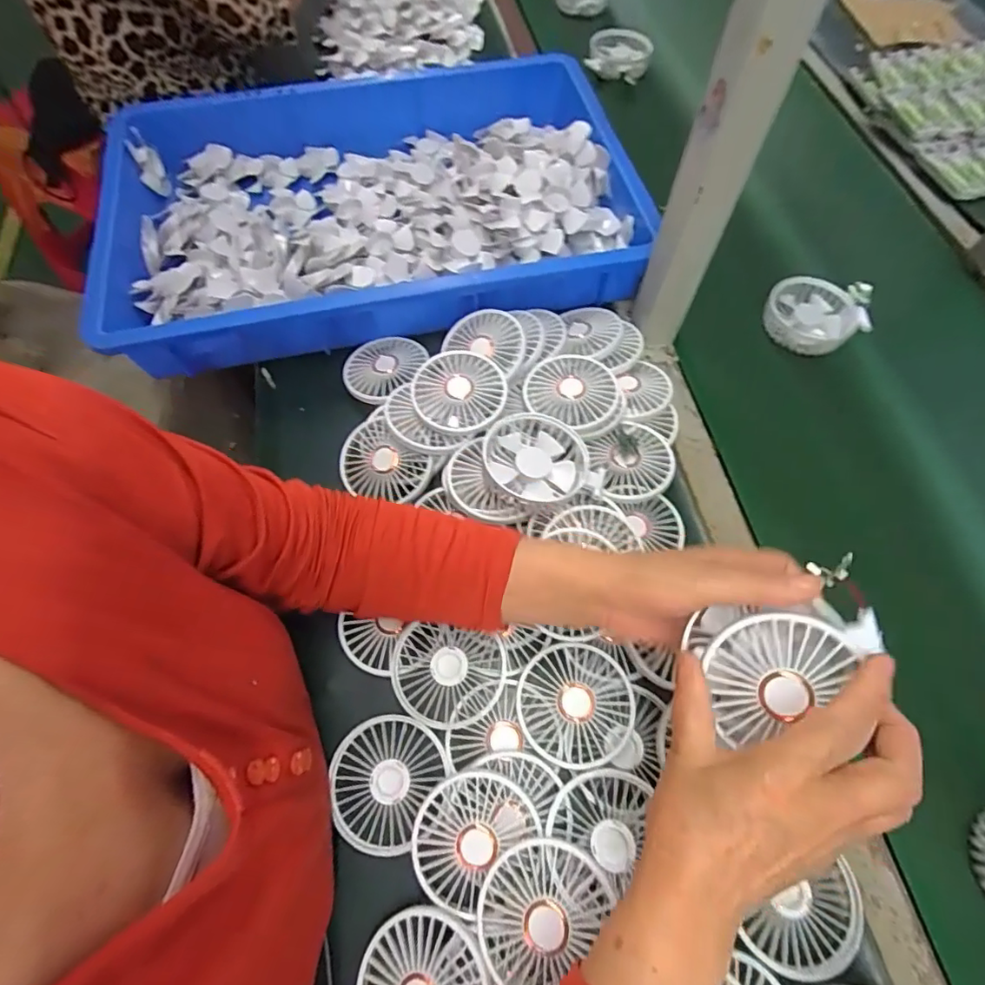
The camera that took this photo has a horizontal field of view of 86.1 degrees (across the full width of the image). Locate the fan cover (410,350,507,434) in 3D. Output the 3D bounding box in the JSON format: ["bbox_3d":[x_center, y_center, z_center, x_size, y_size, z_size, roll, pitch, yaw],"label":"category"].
[{"bbox_3d":[-0.032,-0.094,0.496,0.085,0.017,0.083,14,64,5],"label":"fan cover"}]

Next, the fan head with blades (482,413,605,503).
[{"bbox_3d":[0.044,-0.029,0.465,0.102,0.028,0.078,11,64,3],"label":"fan head with blades"}]

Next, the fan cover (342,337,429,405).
[{"bbox_3d":[-0.114,-0.133,0.551,0.074,0.014,0.087,29,66,12],"label":"fan cover"}]

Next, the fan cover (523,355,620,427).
[{"bbox_3d":[0.077,-0.098,0.503,0.083,0.018,0.084,36,68,14],"label":"fan cover"}]

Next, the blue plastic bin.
[{"bbox_3d":[-0.133,-0.341,0.613,0.576,0.082,0.397,-8,65,-6],"label":"blue plastic bin"}]

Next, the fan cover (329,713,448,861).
[{"bbox_3d":[-0.081,0.211,0.391,0.077,0.012,0.087,28,66,11],"label":"fan cover"}]

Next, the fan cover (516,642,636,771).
[{"bbox_3d":[0.063,0.162,0.405,0.086,0.016,0.084,-38,71,-18],"label":"fan cover"}]

